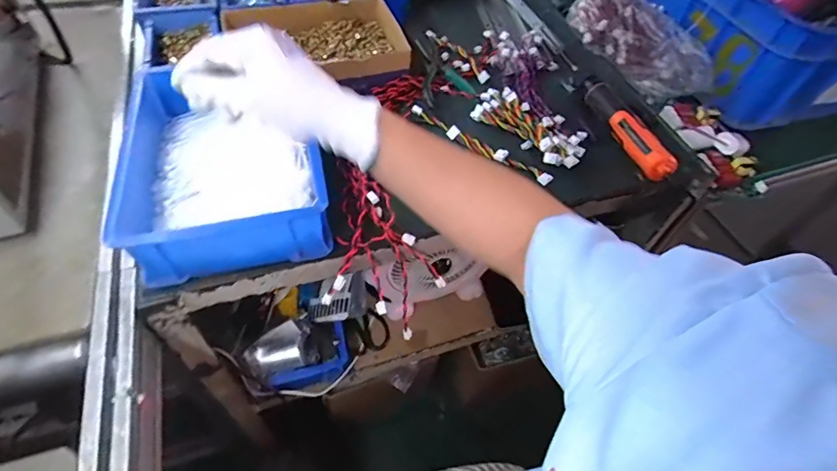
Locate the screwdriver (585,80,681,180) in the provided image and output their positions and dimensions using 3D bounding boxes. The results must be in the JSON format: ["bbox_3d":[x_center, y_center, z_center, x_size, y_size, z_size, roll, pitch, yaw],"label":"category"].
[{"bbox_3d":[0.303,-0.161,0.668,0.044,0.039,0.189,-11,53,-14],"label":"screwdriver"}]

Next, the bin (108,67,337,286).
[{"bbox_3d":[-0.221,-0.072,0.529,0.197,0.071,0.224,-10,52,-13],"label":"bin"}]

